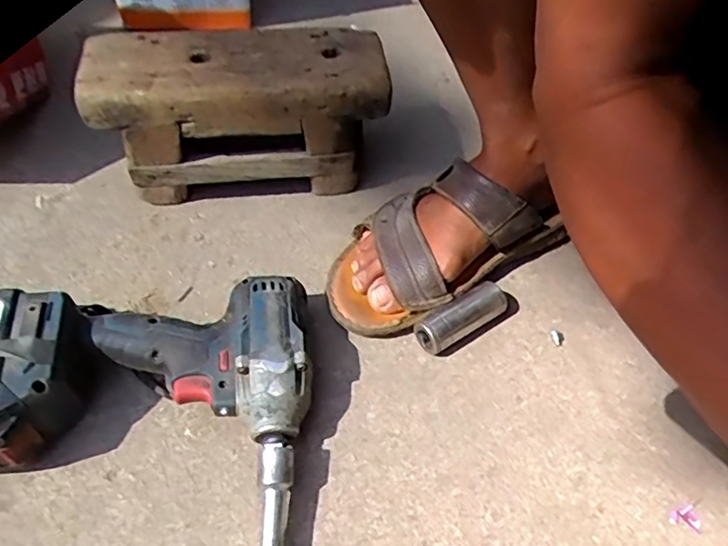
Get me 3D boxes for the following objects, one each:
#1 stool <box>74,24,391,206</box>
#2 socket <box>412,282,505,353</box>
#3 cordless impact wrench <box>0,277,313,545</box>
[{"bbox_3d":[-0.111,-0.157,0.533,0.250,0.133,0.108,-9,54,-10],"label":"stool"},{"bbox_3d":[0.082,0.039,0.489,0.081,0.025,0.030,-27,59,-22],"label":"socket"},{"bbox_3d":[-0.159,0.111,0.381,0.235,0.088,0.251,3,53,-1],"label":"cordless impact wrench"}]

